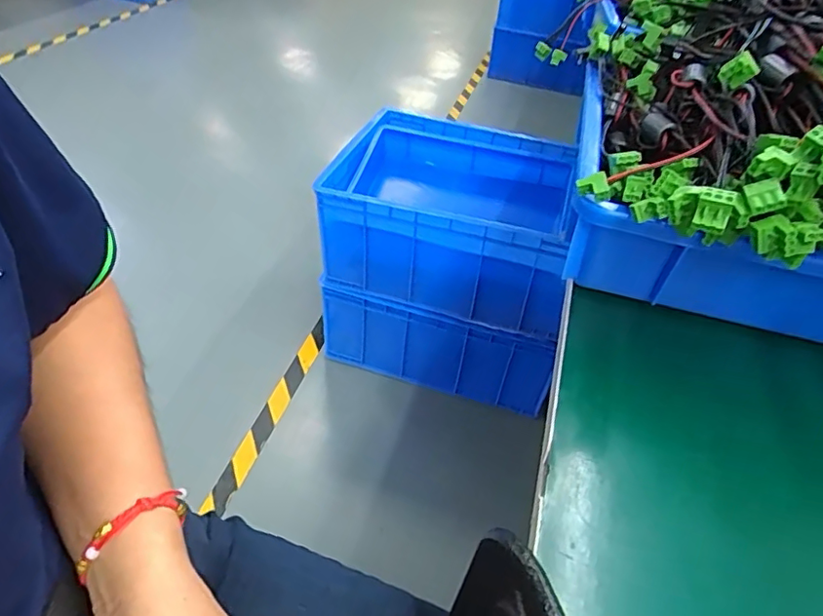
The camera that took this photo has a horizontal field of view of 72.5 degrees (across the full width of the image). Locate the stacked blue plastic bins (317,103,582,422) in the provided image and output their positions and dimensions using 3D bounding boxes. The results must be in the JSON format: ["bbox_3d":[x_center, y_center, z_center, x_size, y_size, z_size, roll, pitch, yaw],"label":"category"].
[{"bbox_3d":[0.092,-0.110,1.233,0.489,0.419,0.380,16,43,10],"label":"stacked blue plastic bins"}]

